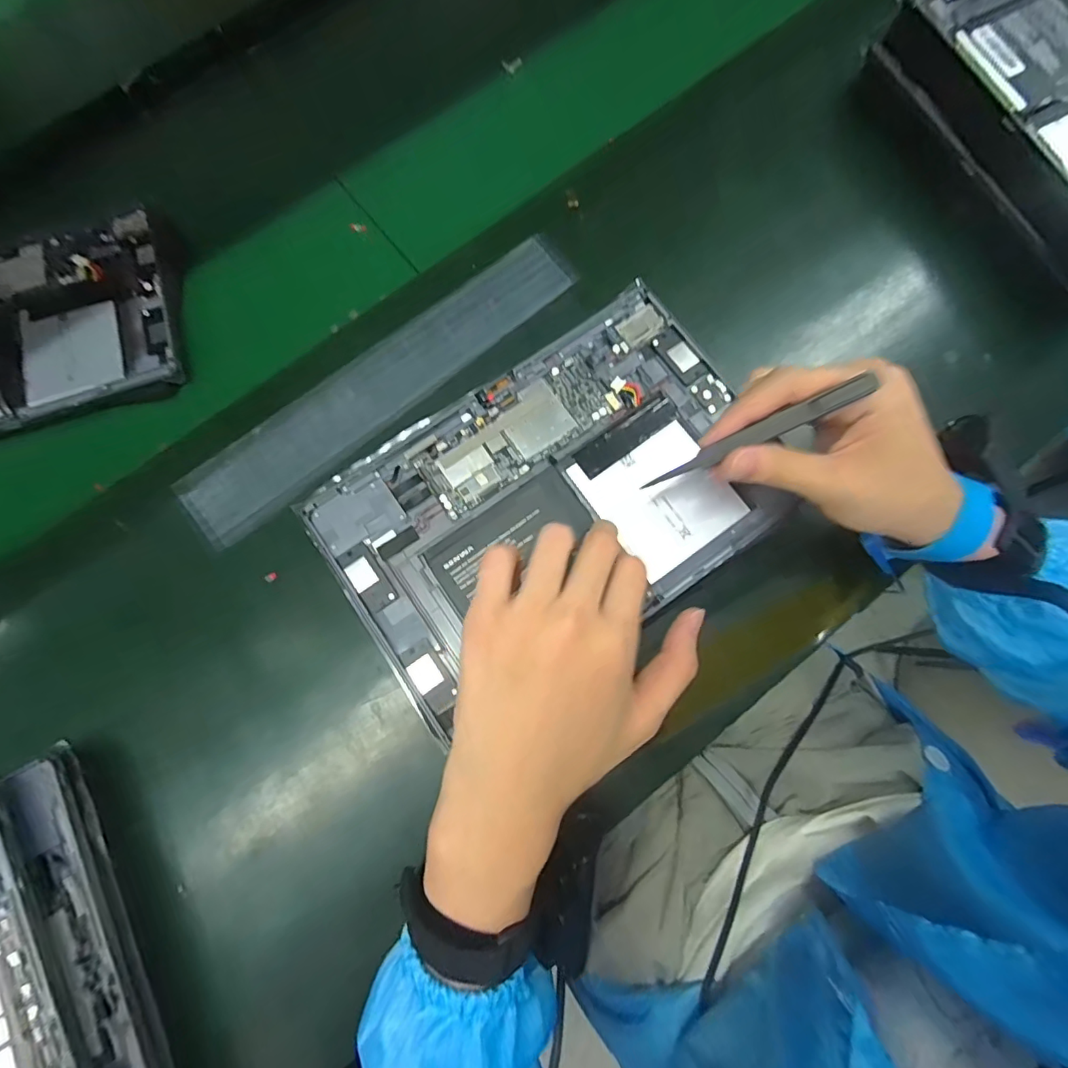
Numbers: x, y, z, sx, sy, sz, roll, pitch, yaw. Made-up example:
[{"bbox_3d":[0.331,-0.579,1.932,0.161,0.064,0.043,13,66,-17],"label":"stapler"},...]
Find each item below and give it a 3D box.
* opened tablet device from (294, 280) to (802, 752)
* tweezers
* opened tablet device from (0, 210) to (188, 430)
[{"bbox_3d":[0.012,-0.020,0.302,0.250,0.006,0.168,-35,79,-6],"label":"opened tablet device"},{"bbox_3d":[0.103,-0.046,0.248,0.104,0.008,0.009,-25,77,27],"label":"tweezers"},{"bbox_3d":[-0.399,-0.154,0.392,0.247,0.008,0.160,-16,77,-1],"label":"opened tablet device"}]

